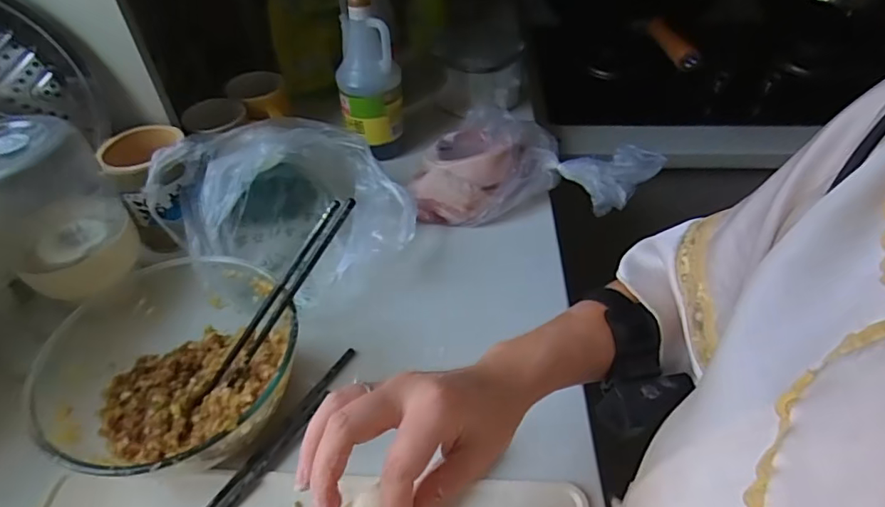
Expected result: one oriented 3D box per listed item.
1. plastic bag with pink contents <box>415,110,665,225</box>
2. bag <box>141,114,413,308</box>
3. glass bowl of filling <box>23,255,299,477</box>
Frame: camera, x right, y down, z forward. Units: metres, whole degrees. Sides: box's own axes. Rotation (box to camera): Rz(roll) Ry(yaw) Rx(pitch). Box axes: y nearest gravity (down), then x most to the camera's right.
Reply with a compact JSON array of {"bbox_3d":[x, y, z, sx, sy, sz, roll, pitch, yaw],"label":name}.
[{"bbox_3d":[0.110,-0.126,0.677,0.273,0.100,0.186,4,46,5],"label":"plastic bag with pink contents"},{"bbox_3d":[-0.169,-0.062,0.600,0.265,0.122,0.176,15,48,15],"label":"bag"},{"bbox_3d":[-0.217,0.109,0.451,0.190,0.094,0.188,0,46,0],"label":"glass bowl of filling"}]

